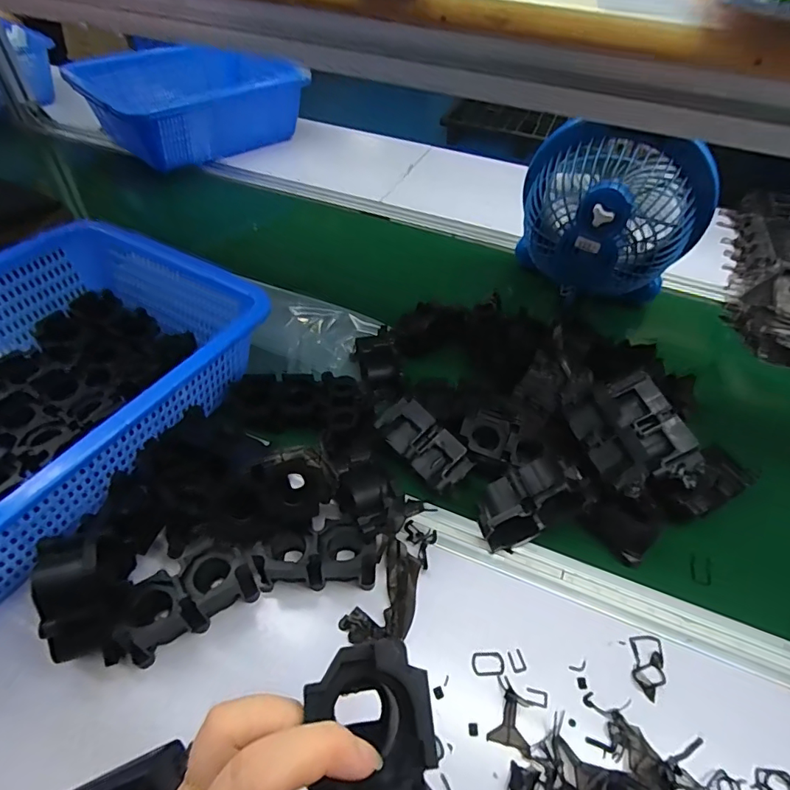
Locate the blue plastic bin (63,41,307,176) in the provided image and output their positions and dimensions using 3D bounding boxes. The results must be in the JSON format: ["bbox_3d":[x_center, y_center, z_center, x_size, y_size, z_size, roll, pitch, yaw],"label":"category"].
[{"bbox_3d":[-0.419,-0.608,0.999,0.367,0.149,0.261,-32,57,-28],"label":"blue plastic bin"}]

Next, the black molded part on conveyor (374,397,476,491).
[{"bbox_3d":[0.030,0.048,0.485,0.047,0.021,0.096,-38,72,-27],"label":"black molded part on conveyor"}]

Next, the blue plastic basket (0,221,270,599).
[{"bbox_3d":[-0.349,0.000,0.467,0.303,0.120,0.395,23,50,16],"label":"blue plastic basket"}]

